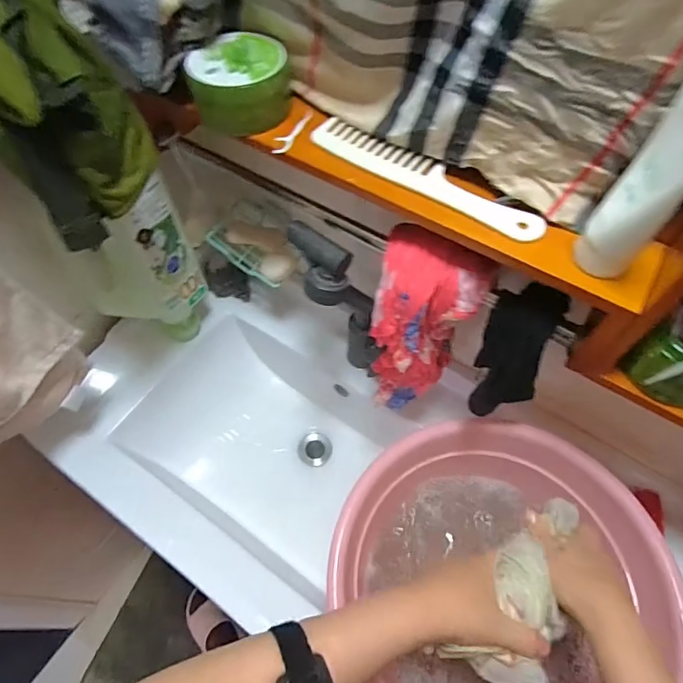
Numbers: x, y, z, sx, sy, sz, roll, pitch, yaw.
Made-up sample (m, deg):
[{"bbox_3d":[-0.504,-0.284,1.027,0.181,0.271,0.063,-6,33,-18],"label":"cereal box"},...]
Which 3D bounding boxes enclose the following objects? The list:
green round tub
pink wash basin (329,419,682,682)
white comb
[{"bbox_3d":[-0.101,-0.260,0.466,0.094,0.058,0.088,0,59,-1],"label":"green round tub"},{"bbox_3d":[0.172,0.277,0.538,0.348,0.119,0.341,0,59,-1],"label":"pink wash basin"},{"bbox_3d":[0.073,-0.152,0.425,0.235,0.011,0.037,33,64,18],"label":"white comb"}]

